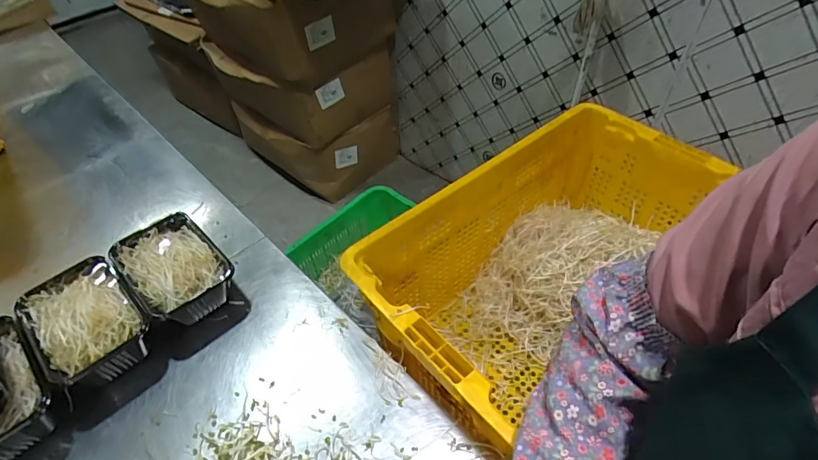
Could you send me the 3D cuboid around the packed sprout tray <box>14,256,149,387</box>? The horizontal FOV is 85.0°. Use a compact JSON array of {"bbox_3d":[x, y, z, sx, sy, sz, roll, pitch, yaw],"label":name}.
[{"bbox_3d":[-0.434,0.128,0.610,0.181,0.067,0.124,33,57,27],"label":"packed sprout tray"}]

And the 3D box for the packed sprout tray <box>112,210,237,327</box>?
[{"bbox_3d":[-0.349,0.060,0.670,0.185,0.067,0.121,35,58,28],"label":"packed sprout tray"}]

